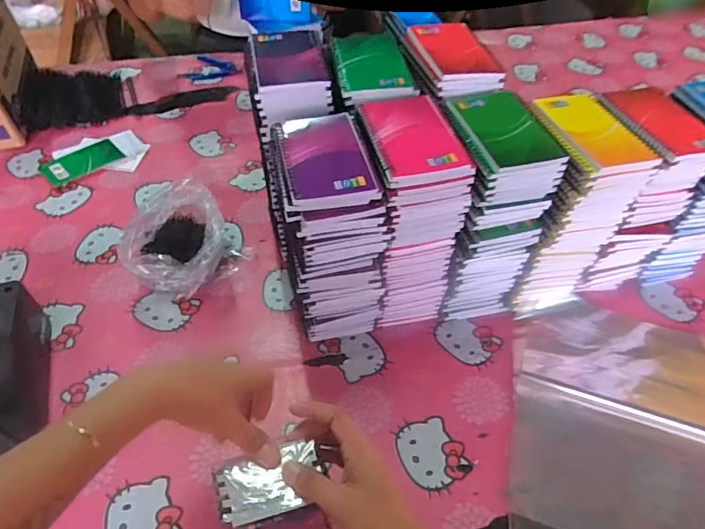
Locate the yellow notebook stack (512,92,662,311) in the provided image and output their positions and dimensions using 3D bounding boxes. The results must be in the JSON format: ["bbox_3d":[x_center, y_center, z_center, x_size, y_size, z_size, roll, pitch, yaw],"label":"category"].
[{"bbox_3d":[0.257,-0.062,0.641,0.102,0.271,0.130,-13,50,-12],"label":"yellow notebook stack"}]

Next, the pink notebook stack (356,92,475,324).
[{"bbox_3d":[0.062,-0.051,0.622,0.099,0.272,0.139,-9,50,-9],"label":"pink notebook stack"}]

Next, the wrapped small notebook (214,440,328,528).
[{"bbox_3d":[-0.069,0.188,0.428,0.090,0.010,0.051,-13,51,-12],"label":"wrapped small notebook"}]

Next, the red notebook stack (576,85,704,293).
[{"bbox_3d":[0.354,-0.078,0.657,0.108,0.263,0.127,-5,49,-6],"label":"red notebook stack"}]

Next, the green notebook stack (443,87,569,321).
[{"bbox_3d":[0.166,-0.061,0.646,0.106,0.273,0.141,-5,49,-6],"label":"green notebook stack"}]

